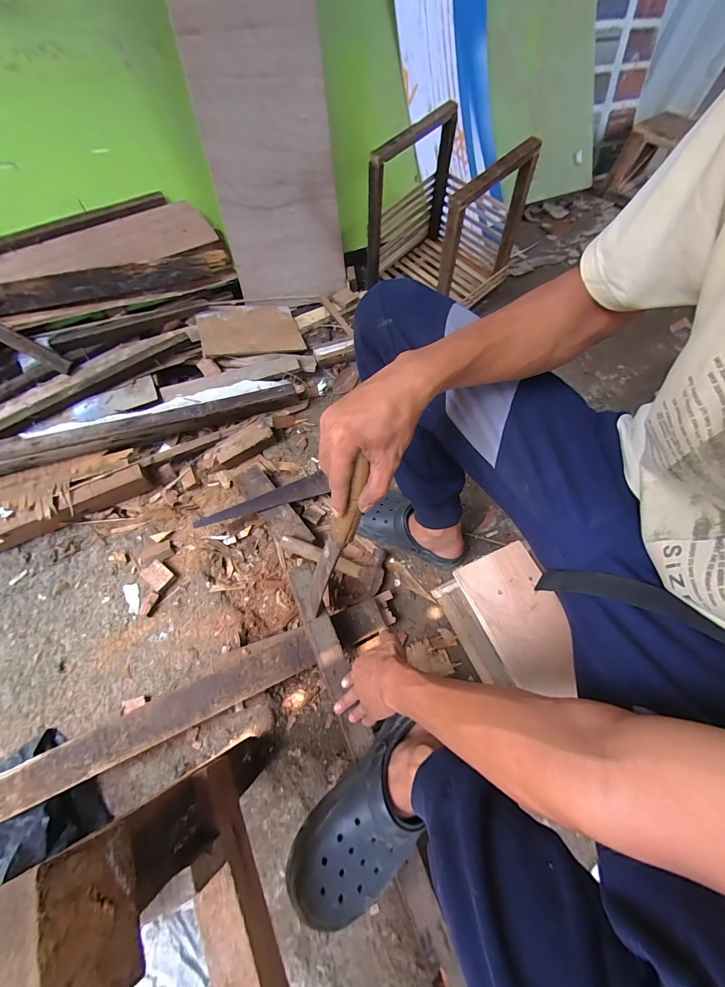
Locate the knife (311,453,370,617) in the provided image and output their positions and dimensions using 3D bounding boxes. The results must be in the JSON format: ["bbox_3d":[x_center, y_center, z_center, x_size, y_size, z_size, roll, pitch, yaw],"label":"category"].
[{"bbox_3d":[-0.038,0.078,0.435,0.019,0.333,0.032,-28,67,-31],"label":"knife"}]

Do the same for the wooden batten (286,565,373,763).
[{"bbox_3d":[-0.054,0.256,0.562,0.043,0.010,0.289,-20,72,-13],"label":"wooden batten"}]

